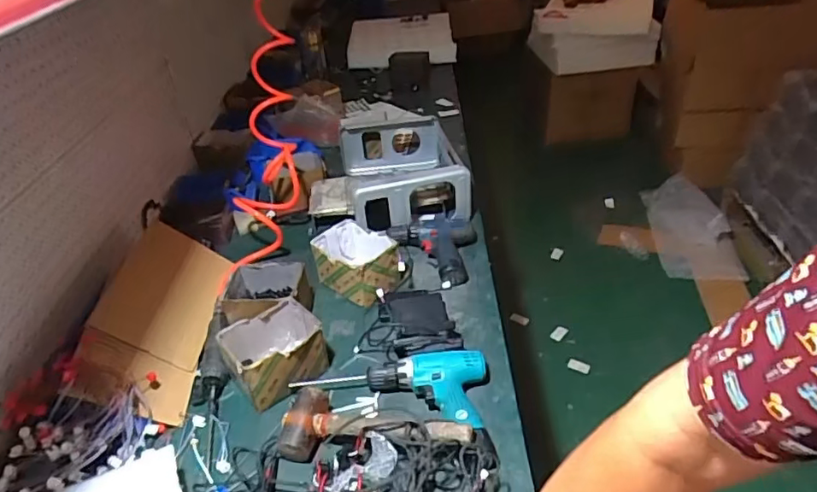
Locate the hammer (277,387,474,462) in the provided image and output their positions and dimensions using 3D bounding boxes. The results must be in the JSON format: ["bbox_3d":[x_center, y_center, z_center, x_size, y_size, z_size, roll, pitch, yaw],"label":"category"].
[{"bbox_3d":[-0.049,0.245,0.777,0.275,0.057,0.099,-1,36,7],"label":"hammer"}]

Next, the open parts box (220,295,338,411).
[{"bbox_3d":[-0.206,0.168,0.893,0.160,0.093,0.110,-25,40,-25],"label":"open parts box"}]

